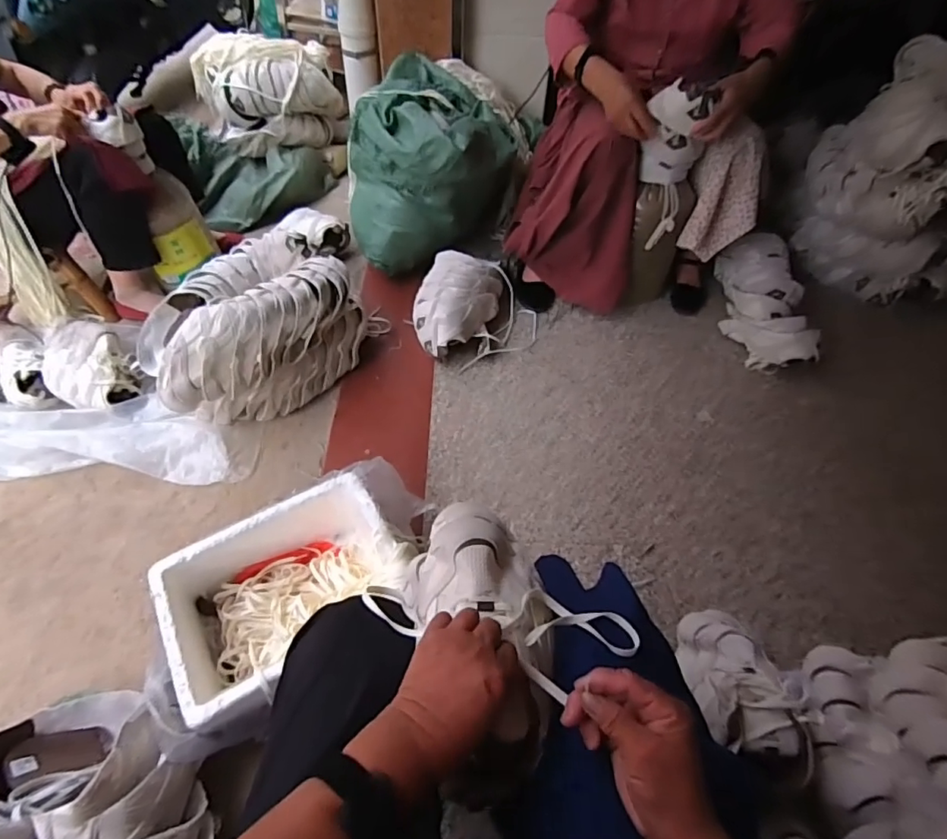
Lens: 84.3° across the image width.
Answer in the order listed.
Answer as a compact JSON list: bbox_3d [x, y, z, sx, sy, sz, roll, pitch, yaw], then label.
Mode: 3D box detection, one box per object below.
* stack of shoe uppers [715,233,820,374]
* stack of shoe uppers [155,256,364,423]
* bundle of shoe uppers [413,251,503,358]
[{"bbox_3d":[0.742,-0.306,1.319,0.161,0.126,0.359,6,53,2],"label":"stack of shoe uppers"},{"bbox_3d":[-0.436,-0.155,1.141,0.459,0.236,0.157,-37,62,-25],"label":"stack of shoe uppers"},{"bbox_3d":[-0.050,-0.292,1.306,0.192,0.110,0.309,15,53,9],"label":"bundle of shoe uppers"}]

